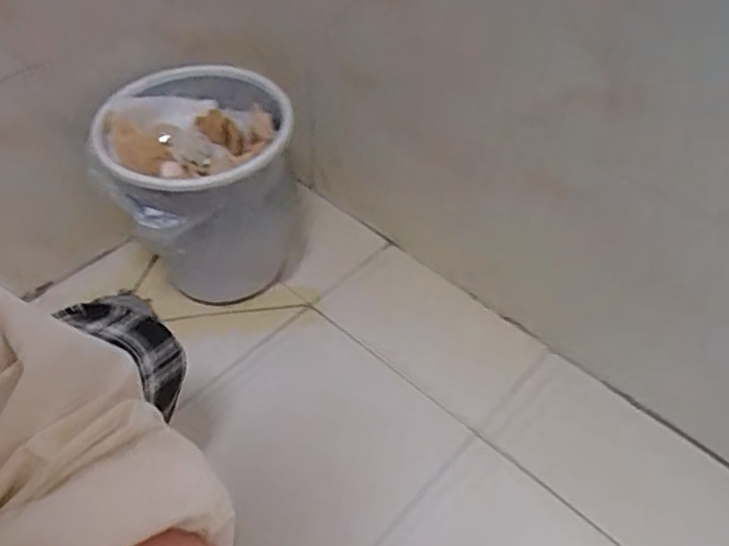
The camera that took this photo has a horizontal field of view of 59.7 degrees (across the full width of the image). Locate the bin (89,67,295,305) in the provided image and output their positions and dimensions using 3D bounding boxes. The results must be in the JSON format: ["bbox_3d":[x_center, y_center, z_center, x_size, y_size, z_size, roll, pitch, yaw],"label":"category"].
[{"bbox_3d":[-0.218,-0.094,0.864,0.215,0.310,0.208,8,49,4],"label":"bin"}]

